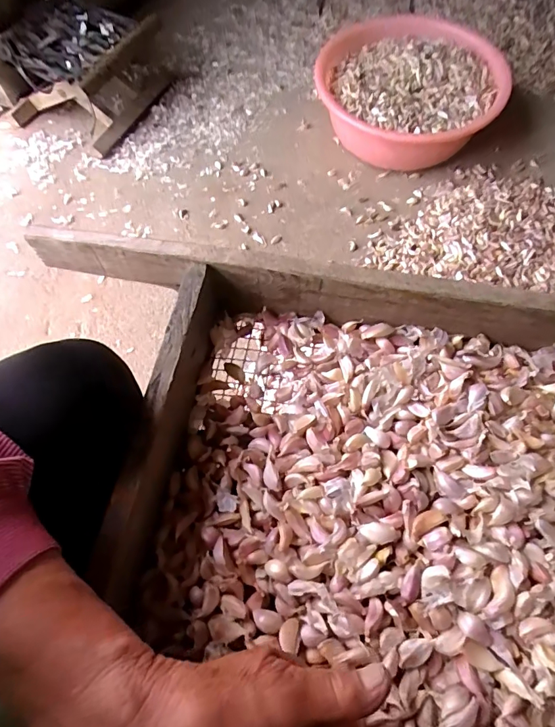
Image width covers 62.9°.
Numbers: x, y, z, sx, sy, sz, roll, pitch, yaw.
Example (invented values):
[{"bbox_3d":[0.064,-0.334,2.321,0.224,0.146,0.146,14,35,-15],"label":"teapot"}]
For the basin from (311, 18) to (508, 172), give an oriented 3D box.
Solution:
[{"bbox_3d":[0.282,-0.559,0.951,0.334,0.130,0.370,-9,67,-2],"label":"basin"}]

